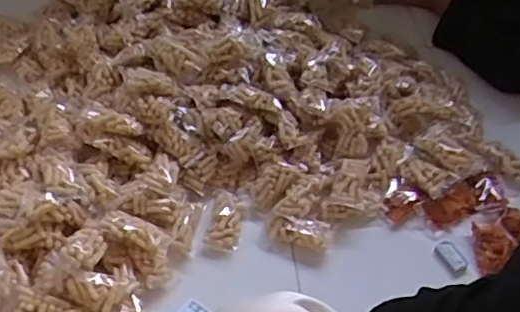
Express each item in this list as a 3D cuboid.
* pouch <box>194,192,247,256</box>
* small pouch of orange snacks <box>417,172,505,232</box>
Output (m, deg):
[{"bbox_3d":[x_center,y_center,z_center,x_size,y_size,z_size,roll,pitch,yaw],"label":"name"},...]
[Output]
[{"bbox_3d":[-0.063,0.109,0.983,0.068,0.020,0.121,9,46,3],"label":"pouch"},{"bbox_3d":[0.367,0.079,1.053,0.180,0.030,0.058,-22,52,-24],"label":"small pouch of orange snacks"}]

